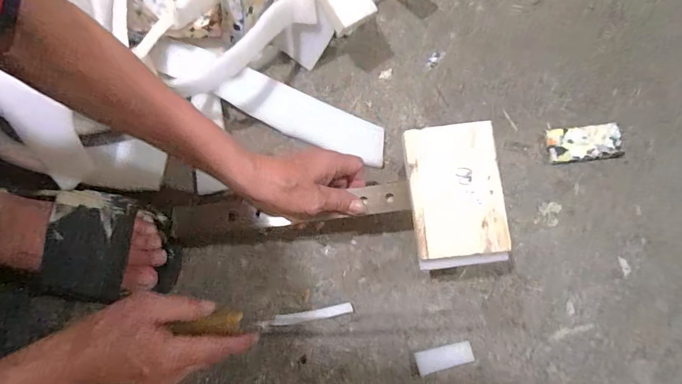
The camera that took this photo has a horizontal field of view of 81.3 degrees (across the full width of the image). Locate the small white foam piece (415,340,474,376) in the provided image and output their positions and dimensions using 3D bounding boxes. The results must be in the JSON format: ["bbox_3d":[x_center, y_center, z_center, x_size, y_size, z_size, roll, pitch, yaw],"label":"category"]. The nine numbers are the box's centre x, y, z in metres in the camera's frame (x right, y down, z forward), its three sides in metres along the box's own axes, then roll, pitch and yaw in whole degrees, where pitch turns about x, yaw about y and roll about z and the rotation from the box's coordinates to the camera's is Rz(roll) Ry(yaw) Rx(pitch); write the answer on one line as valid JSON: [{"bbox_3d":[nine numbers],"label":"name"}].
[{"bbox_3d":[0.115,0.185,0.442,0.062,0.008,0.024,-12,74,-2],"label":"small white foam piece"}]

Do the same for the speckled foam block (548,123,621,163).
[{"bbox_3d":[0.306,-0.062,0.502,0.088,0.014,0.042,-5,74,0],"label":"speckled foam block"}]

